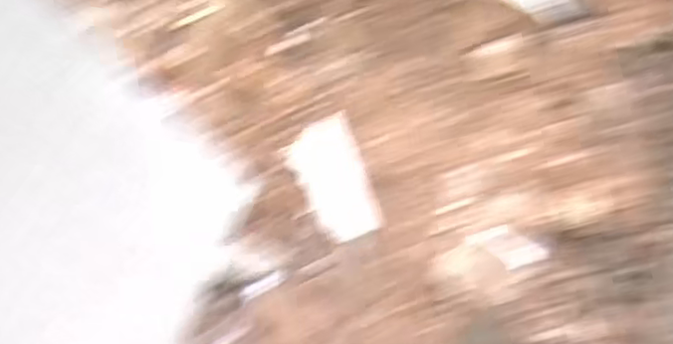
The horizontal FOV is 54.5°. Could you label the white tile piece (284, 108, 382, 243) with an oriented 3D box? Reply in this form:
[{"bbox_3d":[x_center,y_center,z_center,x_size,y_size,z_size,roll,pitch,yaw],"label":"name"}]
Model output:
[{"bbox_3d":[-0.005,0.005,0.572,0.059,0.015,0.124,-14,62,-4],"label":"white tile piece"}]

